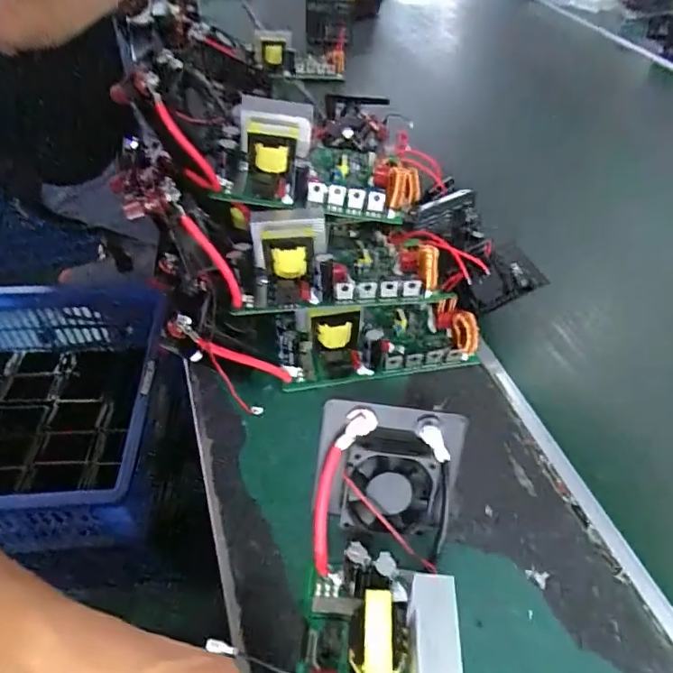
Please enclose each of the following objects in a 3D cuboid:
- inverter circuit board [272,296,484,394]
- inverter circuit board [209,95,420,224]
[{"bbox_3d":[0.038,-0.002,0.505,0.184,0.056,0.079,-7,46,-10],"label":"inverter circuit board"},{"bbox_3d":[-0.016,-0.172,0.526,0.190,0.077,0.114,16,45,11],"label":"inverter circuit board"}]

